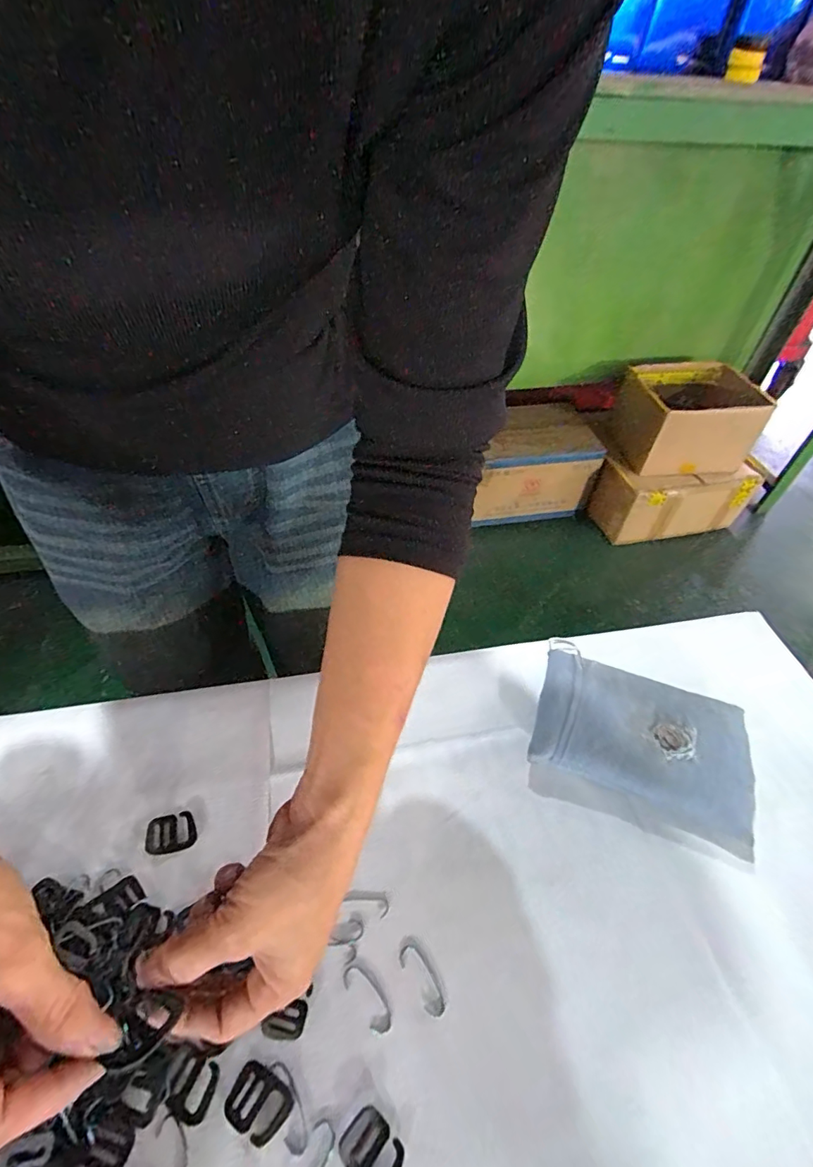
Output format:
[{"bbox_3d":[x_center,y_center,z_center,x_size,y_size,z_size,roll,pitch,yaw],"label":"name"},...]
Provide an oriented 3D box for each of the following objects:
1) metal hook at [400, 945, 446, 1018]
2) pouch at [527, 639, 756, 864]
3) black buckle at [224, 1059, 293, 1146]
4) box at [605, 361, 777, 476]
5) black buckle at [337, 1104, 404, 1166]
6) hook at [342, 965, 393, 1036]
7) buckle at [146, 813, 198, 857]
[{"bbox_3d":[0.010,0.245,0.305,0.014,0.004,0.039,-26,52,-24],"label":"metal hook"},{"bbox_3d":[0.188,0.127,0.400,0.172,0.038,0.124,22,49,17],"label":"pouch"},{"bbox_3d":[-0.081,0.281,0.266,0.032,0.004,0.026,25,51,20],"label":"black buckle"},{"bbox_3d":[0.766,-0.466,1.393,0.284,0.226,0.317,-3,49,-6],"label":"box"},{"bbox_3d":[-0.017,0.297,0.256,0.033,0.004,0.025,35,54,27],"label":"black buckle"},{"bbox_3d":[-0.023,0.251,0.299,0.015,0.004,0.039,-31,55,-28],"label":"hook"},{"bbox_3d":[-0.168,0.179,0.352,0.034,0.004,0.026,-9,47,-10],"label":"buckle"}]

